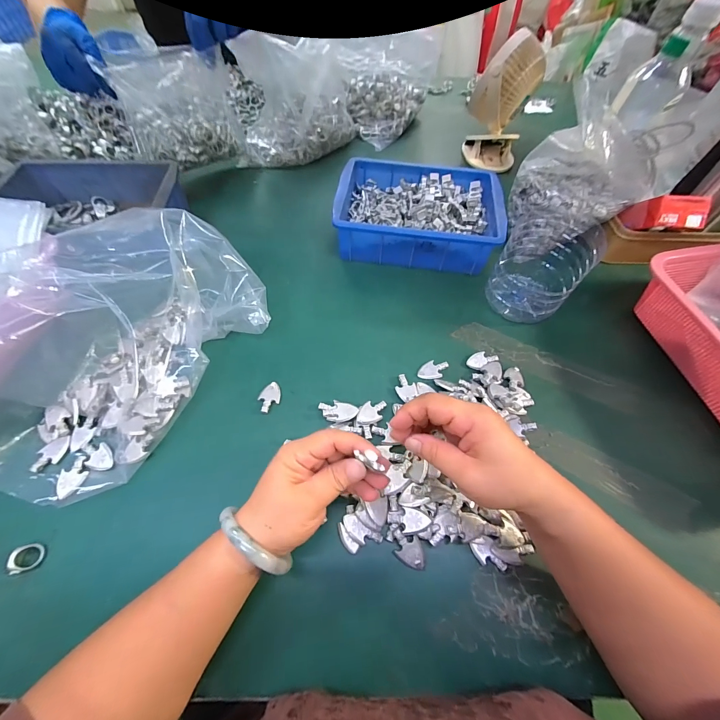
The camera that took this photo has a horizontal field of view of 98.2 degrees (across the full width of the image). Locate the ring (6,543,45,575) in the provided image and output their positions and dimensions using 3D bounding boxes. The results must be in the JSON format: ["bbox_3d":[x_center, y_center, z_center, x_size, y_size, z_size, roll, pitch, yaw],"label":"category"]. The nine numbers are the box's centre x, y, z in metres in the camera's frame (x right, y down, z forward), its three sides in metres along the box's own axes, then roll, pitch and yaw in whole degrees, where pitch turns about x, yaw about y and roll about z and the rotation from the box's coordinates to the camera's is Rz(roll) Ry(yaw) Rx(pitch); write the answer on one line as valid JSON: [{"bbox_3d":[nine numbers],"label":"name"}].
[{"bbox_3d":[-0.297,0.176,0.276,0.023,0.009,0.022,1,59,-2],"label":"ring"}]

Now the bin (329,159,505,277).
[{"bbox_3d":[0.089,-0.233,0.494,0.245,0.062,0.171,10,59,3],"label":"bin"}]

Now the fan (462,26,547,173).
[{"bbox_3d":[0.265,-0.471,0.584,0.114,0.175,0.078,28,62,13],"label":"fan"}]

